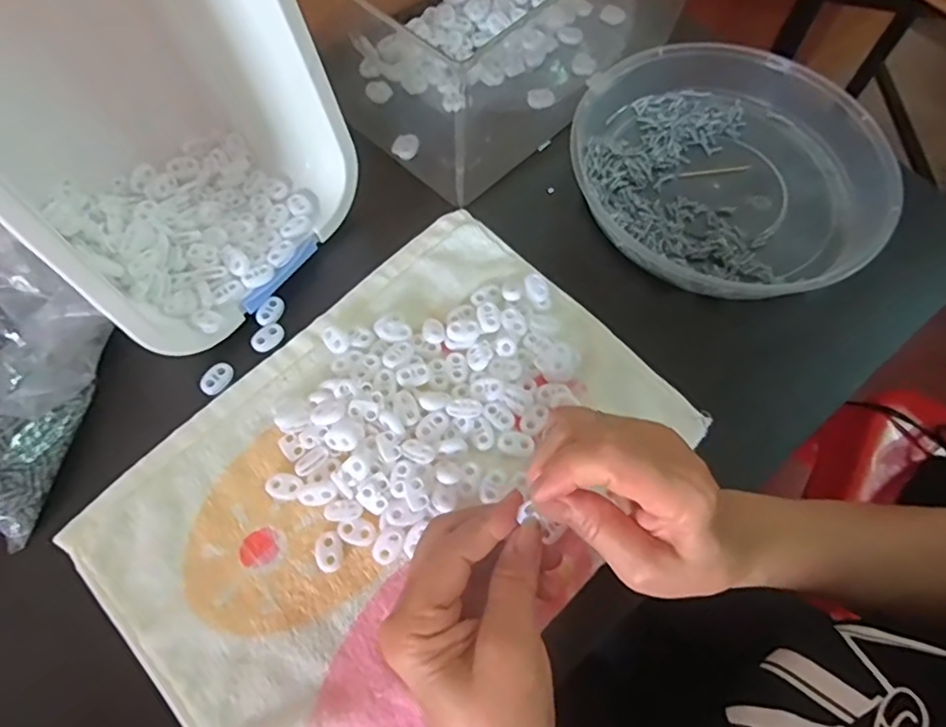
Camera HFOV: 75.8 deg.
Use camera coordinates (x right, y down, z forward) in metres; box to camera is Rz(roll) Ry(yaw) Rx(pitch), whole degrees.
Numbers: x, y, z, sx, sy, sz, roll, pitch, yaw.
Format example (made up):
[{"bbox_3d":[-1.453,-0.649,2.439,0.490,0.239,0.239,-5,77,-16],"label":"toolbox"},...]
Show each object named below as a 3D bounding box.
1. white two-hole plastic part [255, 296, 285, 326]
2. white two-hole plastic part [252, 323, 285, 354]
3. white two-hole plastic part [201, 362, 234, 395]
[{"bbox_3d":[-0.138,-0.036,0.417,0.013,0.006,0.022,30,68,12],"label":"white two-hole plastic part"},{"bbox_3d":[-0.138,-0.018,0.409,0.022,0.004,0.017,-37,71,-16],"label":"white two-hole plastic part"},{"bbox_3d":[-0.167,0.010,0.396,0.014,0.006,0.023,32,69,12],"label":"white two-hole plastic part"}]

